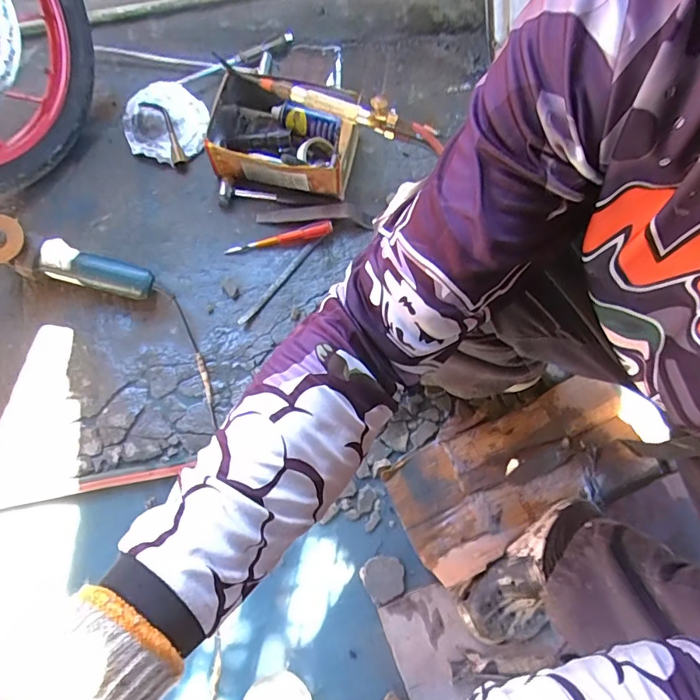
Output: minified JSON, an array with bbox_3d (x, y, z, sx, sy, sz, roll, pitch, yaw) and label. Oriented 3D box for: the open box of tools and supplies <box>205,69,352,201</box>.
[{"bbox_3d":[-0.125,-0.397,0.866,0.256,0.093,0.187,9,74,2],"label":"open box of tools and supplies"}]

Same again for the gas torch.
[{"bbox_3d":[-0.050,-0.446,0.810,0.390,0.069,0.042,25,73,5],"label":"gas torch"}]

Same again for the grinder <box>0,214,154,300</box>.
[{"bbox_3d":[-0.469,-0.145,0.785,0.285,0.069,0.077,16,74,-10],"label":"grinder"}]

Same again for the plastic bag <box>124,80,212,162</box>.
[{"bbox_3d":[-0.360,-0.446,0.911,0.158,0.045,0.162,-21,75,-7],"label":"plastic bag"}]

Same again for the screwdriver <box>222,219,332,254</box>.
[{"bbox_3d":[-0.128,-0.203,0.846,0.194,0.019,0.023,-13,74,-4],"label":"screwdriver"}]

